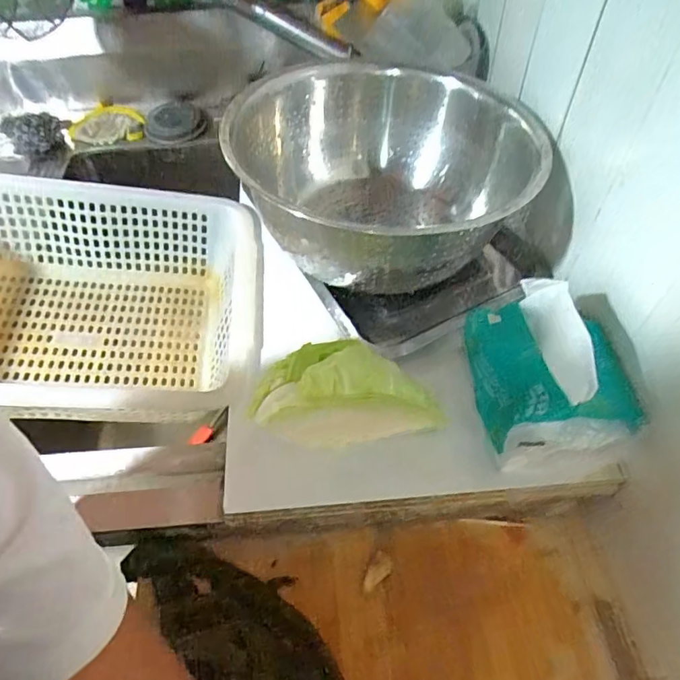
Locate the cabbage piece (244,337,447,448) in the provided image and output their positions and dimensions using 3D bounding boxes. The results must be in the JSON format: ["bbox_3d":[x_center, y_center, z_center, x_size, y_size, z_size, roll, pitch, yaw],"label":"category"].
[{"bbox_3d":[0.006,0.042,0.384,0.133,0.079,0.053,-5,54,0],"label":"cabbage piece"}]

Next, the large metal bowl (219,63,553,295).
[{"bbox_3d":[0.033,-0.141,0.490,0.230,0.127,0.240,-1,54,2],"label":"large metal bowl"}]

